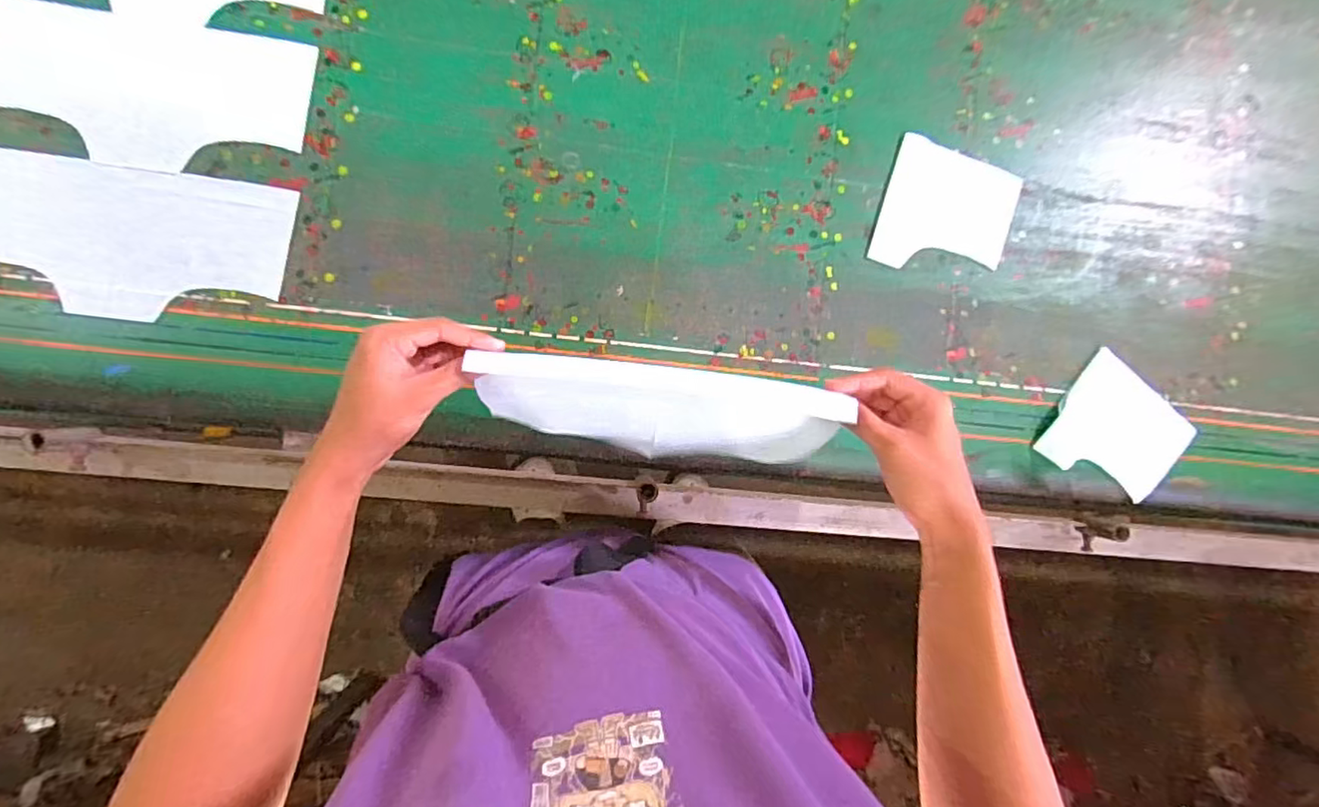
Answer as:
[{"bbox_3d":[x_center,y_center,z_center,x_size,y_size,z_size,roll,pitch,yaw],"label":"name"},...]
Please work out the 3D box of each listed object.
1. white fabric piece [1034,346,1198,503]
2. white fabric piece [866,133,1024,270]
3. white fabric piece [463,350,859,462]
[{"bbox_3d":[0.540,0.037,0.707,0.153,0.007,0.144,35,81,-3],"label":"white fabric piece"},{"bbox_3d":[0.335,-0.219,0.703,0.153,0.007,0.157,19,83,-5],"label":"white fabric piece"},{"bbox_3d":[0.004,0.005,0.503,0.295,0.078,0.066,7,84,-3],"label":"white fabric piece"}]

